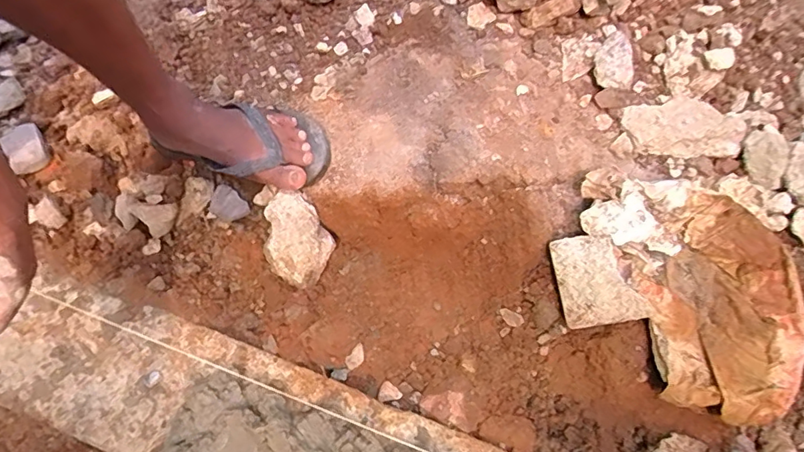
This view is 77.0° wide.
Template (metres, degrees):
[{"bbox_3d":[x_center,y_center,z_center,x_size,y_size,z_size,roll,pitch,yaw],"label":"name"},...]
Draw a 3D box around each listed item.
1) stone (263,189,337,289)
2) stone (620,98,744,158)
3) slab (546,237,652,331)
[{"bbox_3d":[-0.143,0.018,0.668,0.082,0.092,0.113,-34,68,-20],"label":"stone"},{"bbox_3d":[0.351,-0.125,0.636,0.135,0.033,0.074,2,61,-3],"label":"stone"},{"bbox_3d":[0.220,0.062,0.583,0.079,0.027,0.106,-14,67,0],"label":"slab"}]

